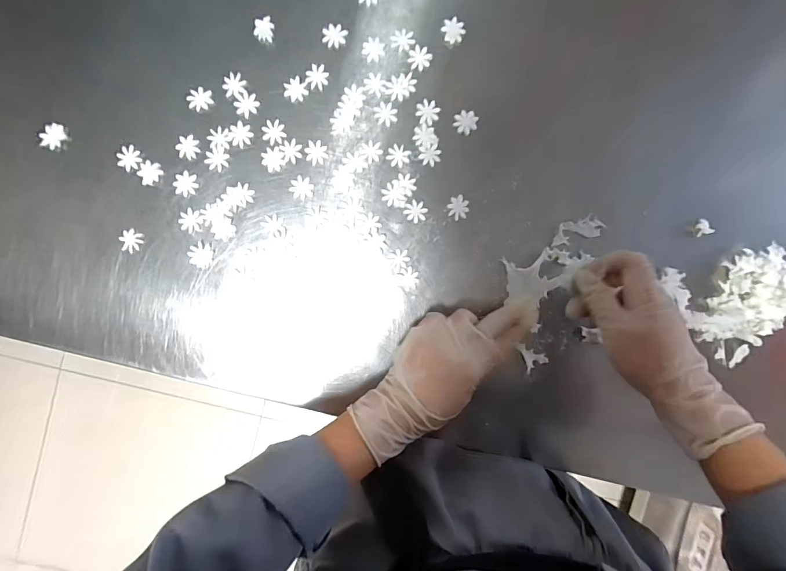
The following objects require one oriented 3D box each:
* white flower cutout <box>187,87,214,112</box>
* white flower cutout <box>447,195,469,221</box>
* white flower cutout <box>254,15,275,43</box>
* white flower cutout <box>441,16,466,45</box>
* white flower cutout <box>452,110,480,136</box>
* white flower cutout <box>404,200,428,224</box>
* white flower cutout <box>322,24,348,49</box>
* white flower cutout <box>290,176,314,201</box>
[{"bbox_3d":[-0.174,-0.168,0.344,0.021,0.004,0.019,-21,93,-1],"label":"white flower cutout"},{"bbox_3d":[0.061,-0.072,0.357,0.019,0.004,0.022,-11,93,-2],"label":"white flower cutout"},{"bbox_3d":[-0.116,-0.231,0.344,0.016,0.004,0.022,9,92,-3],"label":"white flower cutout"},{"bbox_3d":[0.056,-0.233,0.351,0.020,0.004,0.022,0,92,6],"label":"white flower cutout"},{"bbox_3d":[0.068,-0.150,0.351,0.022,0.004,0.021,0,93,-2],"label":"white flower cutout"},{"bbox_3d":[0.021,-0.069,0.354,0.020,0.004,0.020,0,93,-2],"label":"white flower cutout"},{"bbox_3d":[-0.053,-0.226,0.345,0.022,0.004,0.019,-40,93,0],"label":"white flower cutout"},{"bbox_3d":[-0.084,-0.089,0.349,0.021,0.004,0.021,0,93,-2],"label":"white flower cutout"}]

